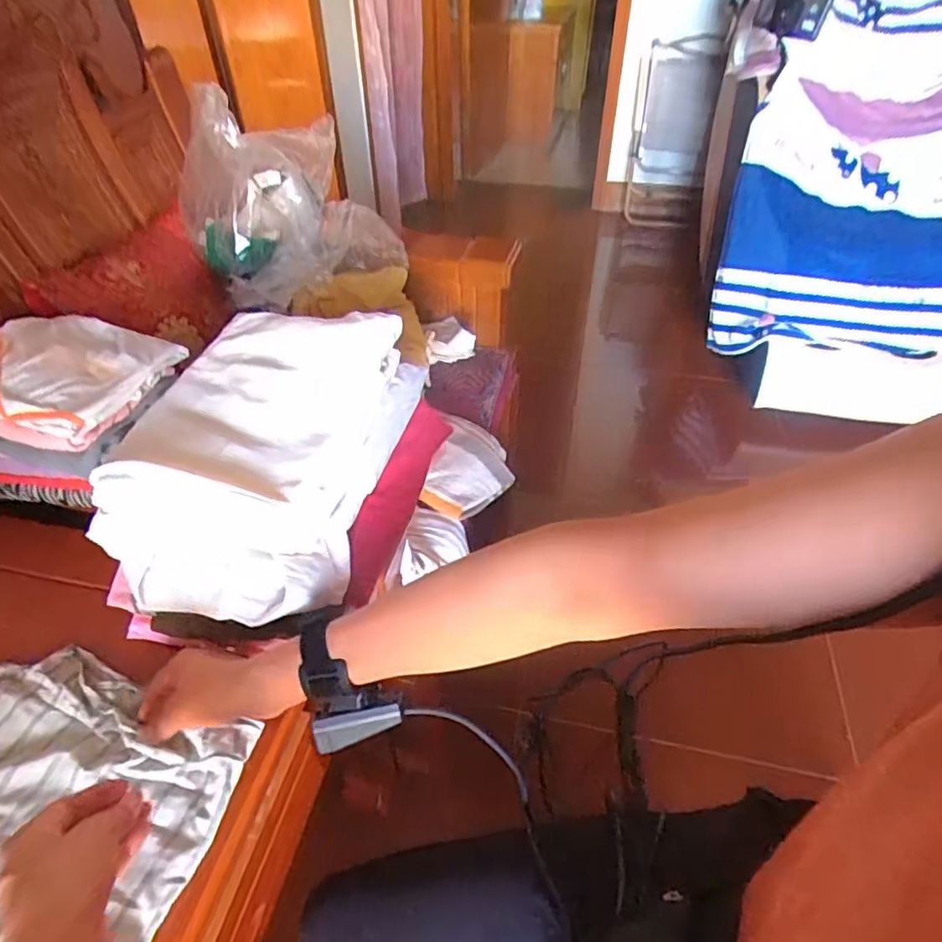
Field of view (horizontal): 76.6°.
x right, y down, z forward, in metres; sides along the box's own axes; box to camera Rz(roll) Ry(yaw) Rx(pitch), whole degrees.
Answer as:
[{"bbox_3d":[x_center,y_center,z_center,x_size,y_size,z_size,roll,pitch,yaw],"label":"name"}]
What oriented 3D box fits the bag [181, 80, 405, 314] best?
[{"bbox_3d":[-0.289,-0.445,0.965,0.302,0.294,0.218,-32,52,-28],"label":"bag"}]

